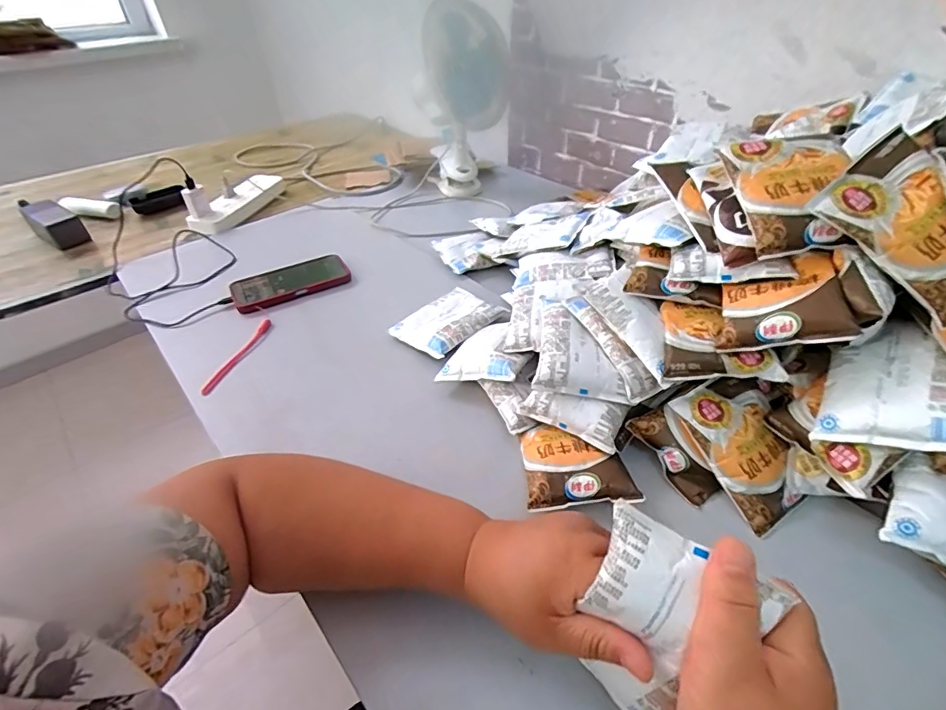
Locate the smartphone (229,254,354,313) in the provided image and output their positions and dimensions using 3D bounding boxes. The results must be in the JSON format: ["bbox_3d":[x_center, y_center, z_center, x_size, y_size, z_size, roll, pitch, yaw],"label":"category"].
[{"bbox_3d":[-0.277,-0.113,0.713,0.168,0.013,0.087,-23,48,-16],"label":"smartphone"}]

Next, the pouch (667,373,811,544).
[{"bbox_3d":[0.240,0.082,0.412,0.072,0.019,0.128,-26,77,-13],"label":"pouch"}]

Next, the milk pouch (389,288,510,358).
[{"bbox_3d":[-0.029,-0.042,0.615,0.098,0.033,0.126,32,51,33],"label":"milk pouch"}]

